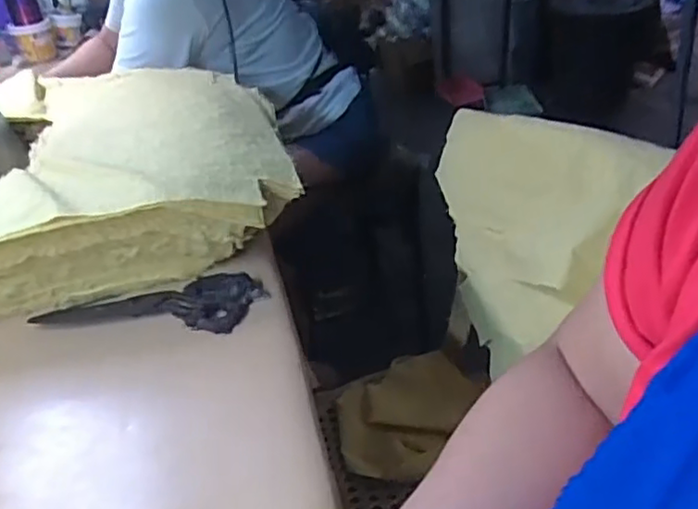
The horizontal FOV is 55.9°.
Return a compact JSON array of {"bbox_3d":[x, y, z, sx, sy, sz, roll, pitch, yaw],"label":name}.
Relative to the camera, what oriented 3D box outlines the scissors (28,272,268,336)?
[{"bbox_3d":[-0.206,0.050,0.674,0.232,0.014,0.070,-4,33,4],"label":"scissors"}]

